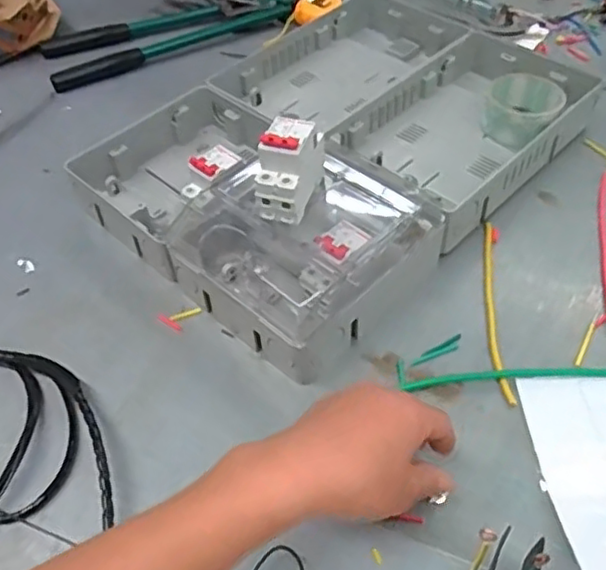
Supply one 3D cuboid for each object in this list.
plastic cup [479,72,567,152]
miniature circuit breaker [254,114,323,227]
[{"bbox_3d":[0.252,-0.195,0.735,0.085,0.049,0.093,-2,49,2],"label":"plastic cup"},{"bbox_3d":[-0.012,-0.102,0.546,0.041,0.071,0.074,14,52,15],"label":"miniature circuit breaker"}]

